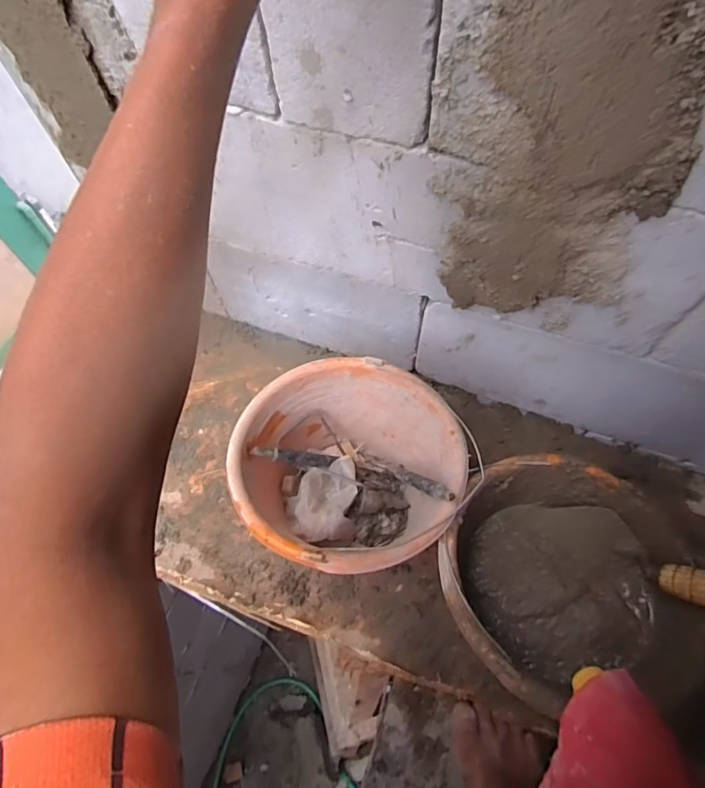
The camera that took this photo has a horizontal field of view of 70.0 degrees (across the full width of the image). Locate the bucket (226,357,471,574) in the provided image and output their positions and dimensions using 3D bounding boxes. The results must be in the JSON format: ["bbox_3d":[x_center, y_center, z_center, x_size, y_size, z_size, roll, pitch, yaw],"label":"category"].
[{"bbox_3d":[-0.001,0.101,0.616,0.248,0.172,0.235,-1,64,2],"label":"bucket"}]

